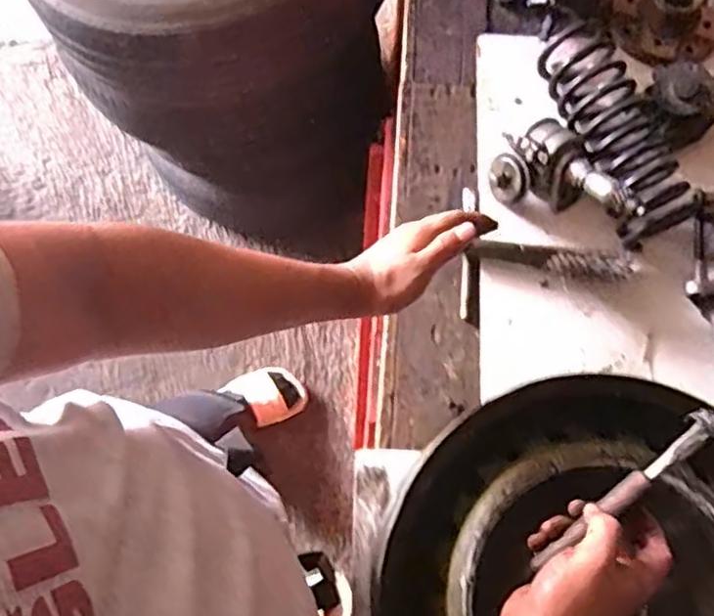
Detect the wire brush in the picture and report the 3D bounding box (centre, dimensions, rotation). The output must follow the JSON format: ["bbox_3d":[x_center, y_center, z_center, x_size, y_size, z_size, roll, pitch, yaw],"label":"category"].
[{"bbox_3d":[0.224,-0.056,0.777,0.180,0.042,0.034,12,74,1],"label":"wire brush"}]

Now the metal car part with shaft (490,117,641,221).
[{"bbox_3d":[0.240,-0.155,0.781,0.158,0.094,0.093,22,75,4],"label":"metal car part with shaft"}]

